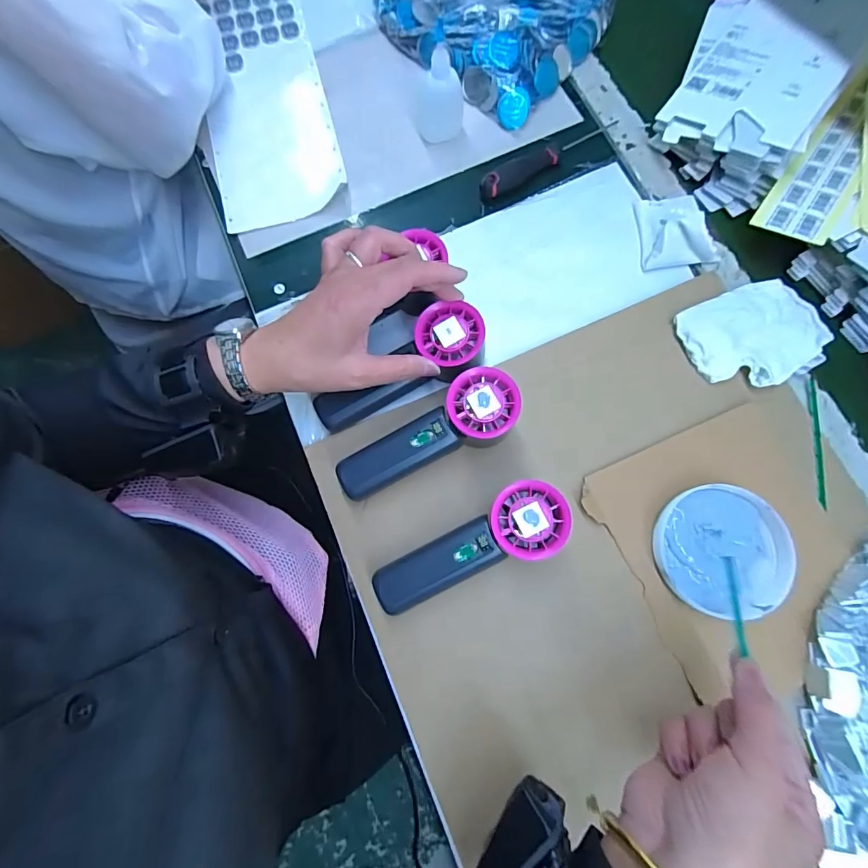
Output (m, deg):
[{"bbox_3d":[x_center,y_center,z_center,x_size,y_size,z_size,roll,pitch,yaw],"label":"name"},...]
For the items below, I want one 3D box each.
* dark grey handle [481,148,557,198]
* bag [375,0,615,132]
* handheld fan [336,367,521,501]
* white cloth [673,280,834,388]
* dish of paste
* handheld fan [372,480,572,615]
[{"bbox_3d":[0.085,-0.260,0.445,0.081,0.020,0.023,-30,77,-6],"label":"dark grey handle"},{"bbox_3d":[0.057,-0.477,0.467,0.244,0.089,0.215,36,80,10],"label":"bag"},{"bbox_3d":[-0.002,0.009,0.368,0.153,0.055,0.055,-33,77,-6],"label":"handheld fan"},{"bbox_3d":[0.285,-0.087,0.400,0.117,0.014,0.090,-23,76,-4],"label":"white cloth"},{"bbox_3d":[0.226,0.092,0.356,0.094,0.023,0.098,0,76,2],"label":"dish of paste"},{"bbox_3d":[0.026,0.087,0.349,0.150,0.056,0.053,-21,76,-3],"label":"handheld fan"}]

